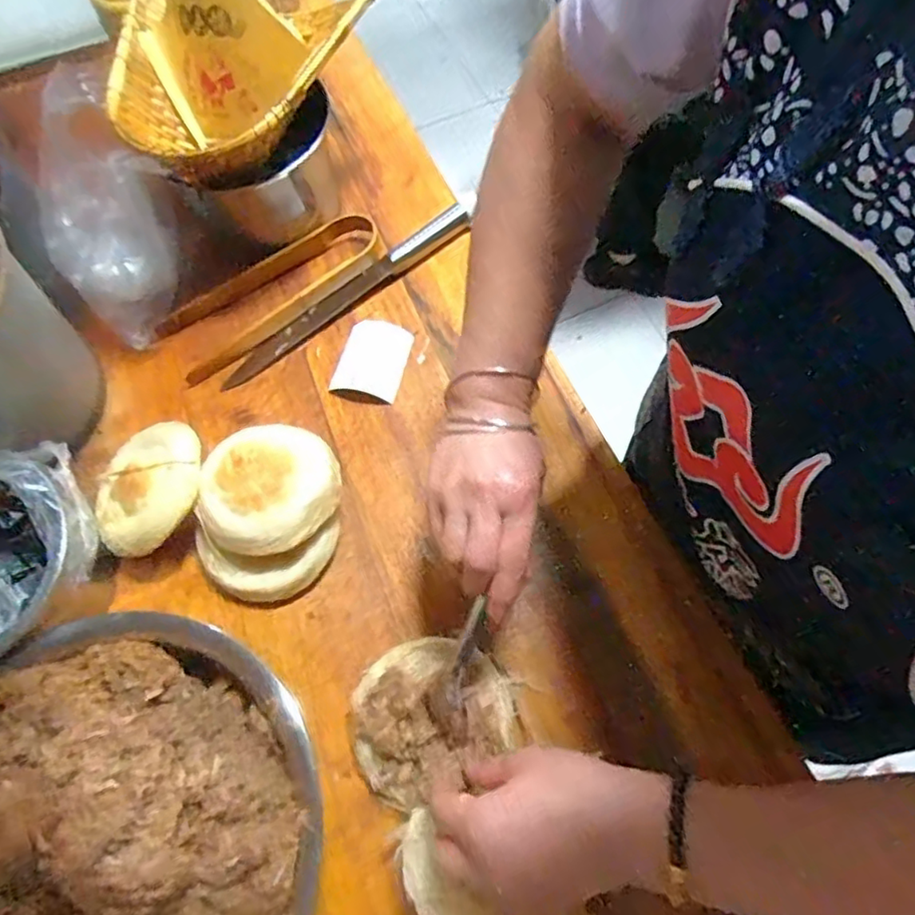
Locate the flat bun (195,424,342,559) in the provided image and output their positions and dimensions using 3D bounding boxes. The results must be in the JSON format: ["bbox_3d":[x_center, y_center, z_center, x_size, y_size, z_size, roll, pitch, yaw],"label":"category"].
[{"bbox_3d":[-0.156,0.023,0.506,0.112,0.027,0.105,-1,67,2],"label":"flat bun"}]

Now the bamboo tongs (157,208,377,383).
[{"bbox_3d":[-0.183,-0.169,0.625,0.237,0.022,0.074,-36,70,-13],"label":"bamboo tongs"}]

